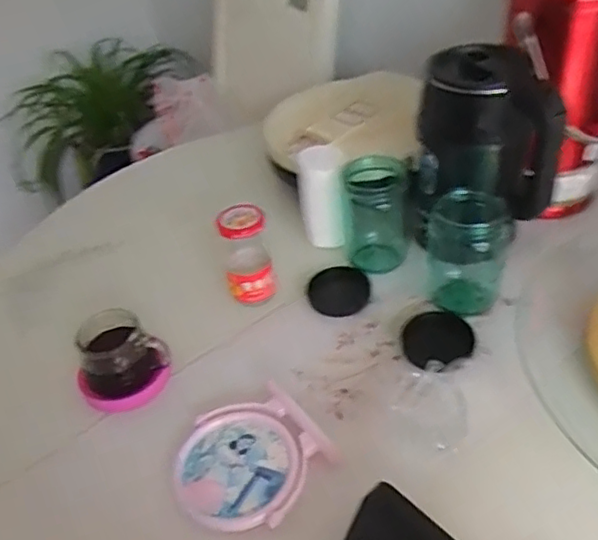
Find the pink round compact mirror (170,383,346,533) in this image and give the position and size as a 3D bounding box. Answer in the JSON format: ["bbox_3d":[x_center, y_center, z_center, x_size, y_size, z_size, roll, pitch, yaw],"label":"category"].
[{"bbox_3d":[-0.049,0.182,0.588,0.143,0.031,0.135,-24,43,-19],"label":"pink round compact mirror"}]

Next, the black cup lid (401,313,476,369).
[{"bbox_3d":[0.154,0.076,0.682,0.078,0.013,0.066,-24,43,-19],"label":"black cup lid"}]

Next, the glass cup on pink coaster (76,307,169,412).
[{"bbox_3d":[-0.196,0.106,0.673,0.100,0.087,0.087,-24,42,-19],"label":"glass cup on pink coaster"}]

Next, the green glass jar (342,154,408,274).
[{"bbox_3d":[0.096,-0.068,0.761,0.078,0.134,0.075,-1,40,7],"label":"green glass jar"}]

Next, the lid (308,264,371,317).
[{"bbox_3d":[0.049,0.026,0.756,0.076,0.020,0.070,-4,40,4],"label":"lid"}]

